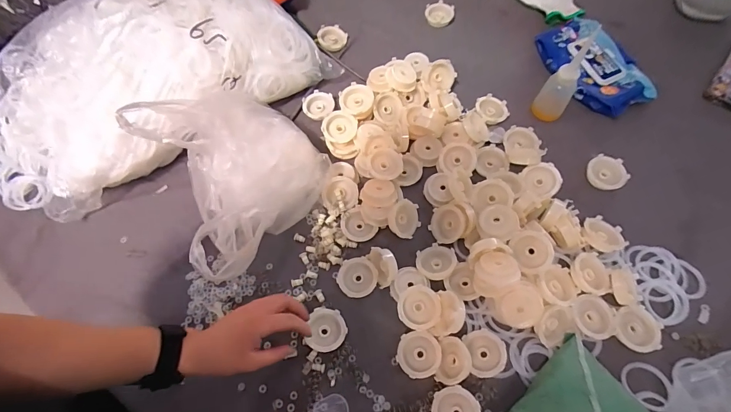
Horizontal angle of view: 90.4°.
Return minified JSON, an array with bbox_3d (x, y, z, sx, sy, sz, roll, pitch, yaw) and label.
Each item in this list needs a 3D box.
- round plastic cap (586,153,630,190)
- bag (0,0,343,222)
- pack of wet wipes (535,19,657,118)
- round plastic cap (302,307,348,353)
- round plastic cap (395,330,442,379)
[{"bbox_3d":[0.363,-0.049,0.545,0.054,0.018,0.051,22,90,21],"label":"round plastic cap"},{"bbox_3d":[-0.374,-0.200,0.572,0.587,0.177,0.269,-33,68,-12],"label":"bag"},{"bbox_3d":[0.391,-0.241,0.620,0.129,0.045,0.197,-20,67,-6],"label":"pack of wet wipes"},{"bbox_3d":[-0.051,0.160,0.471,0.052,0.025,0.053,-1,65,2],"label":"round plastic cap"},{"bbox_3d":[0.067,0.187,0.458,0.054,0.022,0.053,-1,66,3],"label":"round plastic cap"}]

